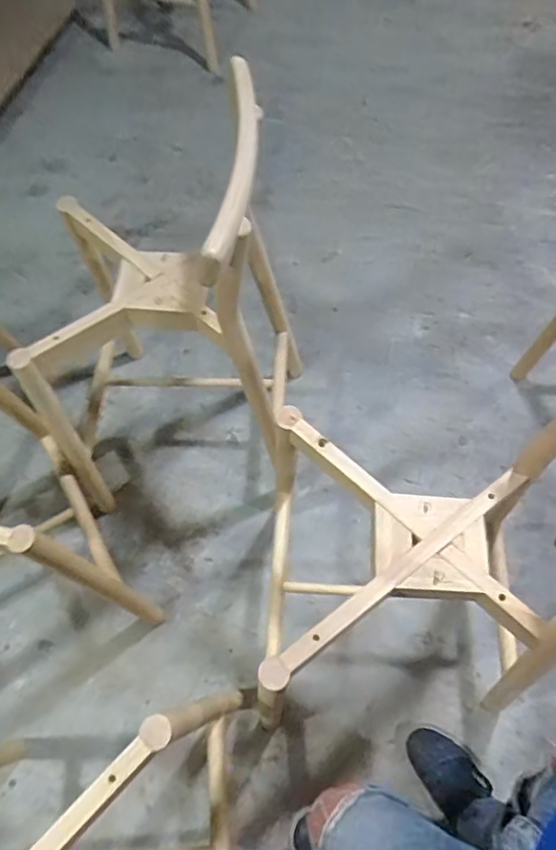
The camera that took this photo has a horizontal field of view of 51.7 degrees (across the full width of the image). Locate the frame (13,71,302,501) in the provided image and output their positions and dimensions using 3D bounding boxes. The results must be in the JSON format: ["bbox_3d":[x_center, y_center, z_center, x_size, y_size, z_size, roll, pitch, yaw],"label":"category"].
[{"bbox_3d":[-0.230,-0.173,1.150,0.509,0.783,0.492,0,63,4],"label":"frame"}]

